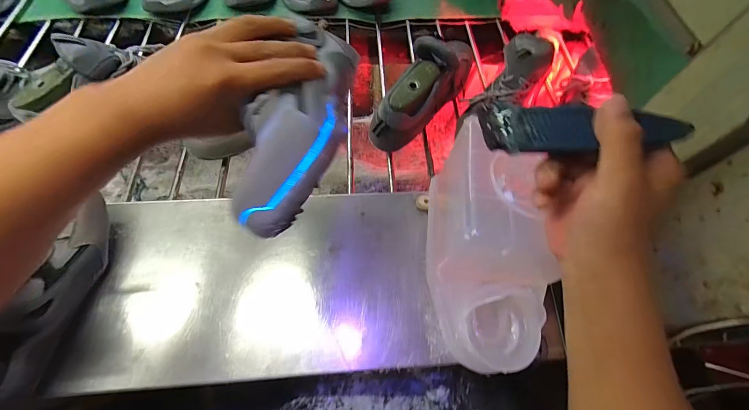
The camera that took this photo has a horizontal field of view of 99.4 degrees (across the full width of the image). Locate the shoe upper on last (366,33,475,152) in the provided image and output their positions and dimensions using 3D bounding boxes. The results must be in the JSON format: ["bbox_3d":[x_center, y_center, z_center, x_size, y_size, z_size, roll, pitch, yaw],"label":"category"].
[{"bbox_3d":[0.100,-0.213,0.533,0.068,0.133,0.269,33,68,12],"label":"shoe upper on last"}]

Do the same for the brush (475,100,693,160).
[{"bbox_3d":[0.143,-0.054,0.232,0.131,0.022,0.036,9,64,21],"label":"brush"}]

